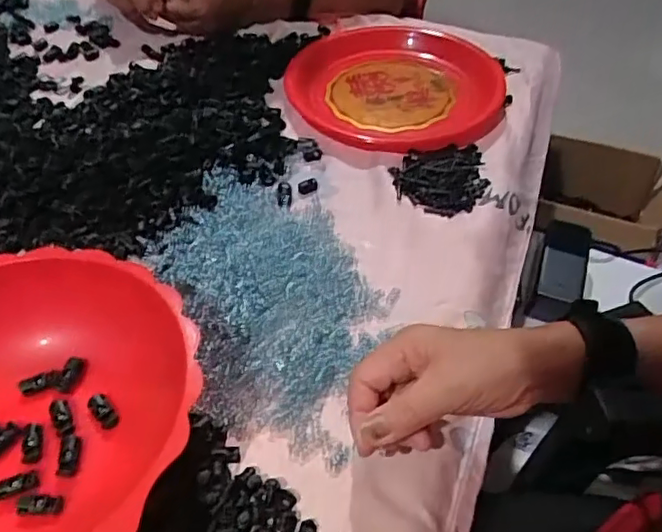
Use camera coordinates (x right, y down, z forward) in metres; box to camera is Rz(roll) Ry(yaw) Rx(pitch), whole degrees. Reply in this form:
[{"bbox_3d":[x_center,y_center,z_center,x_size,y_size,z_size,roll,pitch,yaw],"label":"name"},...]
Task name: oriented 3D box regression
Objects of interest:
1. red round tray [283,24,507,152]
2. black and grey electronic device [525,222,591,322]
[{"bbox_3d":[0.086,-0.233,0.741,0.251,0.033,0.270,1,46,-1],"label":"red round tray"},{"bbox_3d":[0.283,0.003,0.728,0.058,0.040,0.159,19,49,16],"label":"black and grey electronic device"}]

